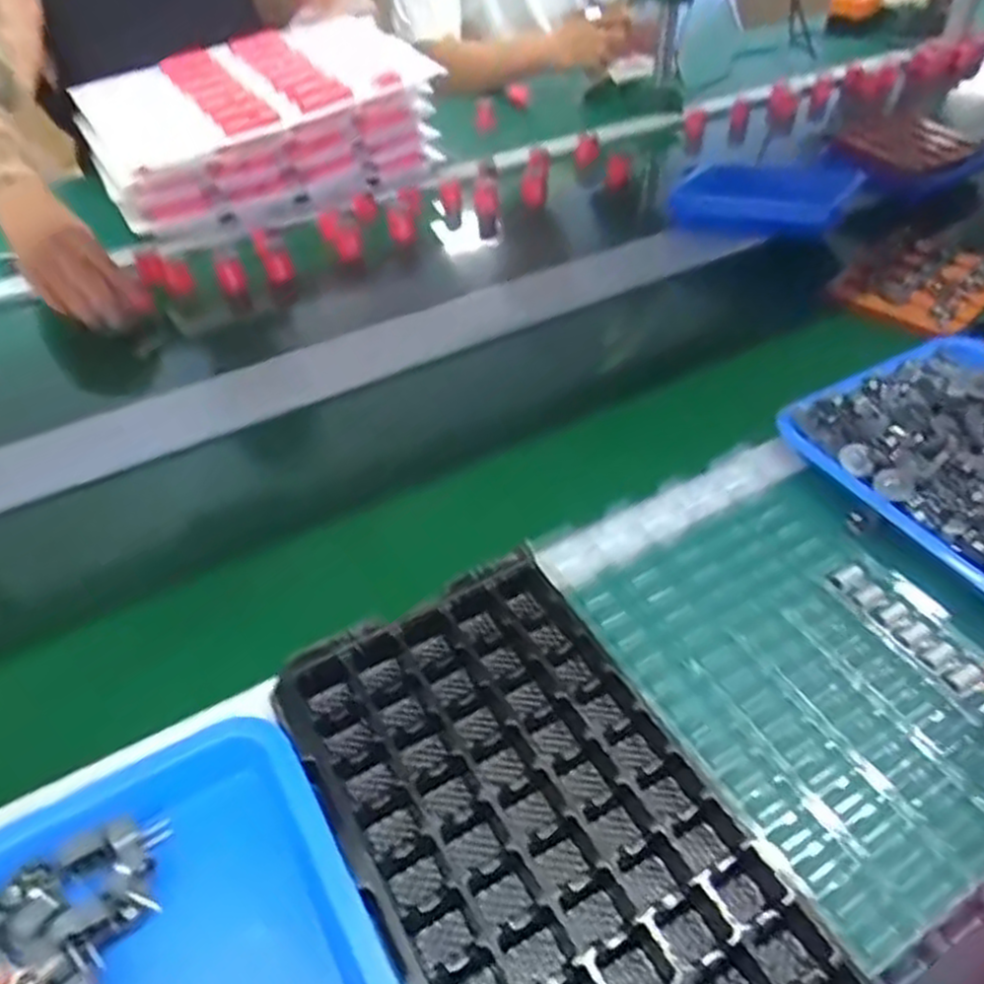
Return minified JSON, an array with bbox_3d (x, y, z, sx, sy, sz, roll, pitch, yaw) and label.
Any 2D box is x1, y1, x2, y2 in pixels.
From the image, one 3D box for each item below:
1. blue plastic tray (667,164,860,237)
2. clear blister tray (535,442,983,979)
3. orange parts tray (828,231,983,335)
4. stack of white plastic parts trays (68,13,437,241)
[{"bbox_3d":[0.369,-0.403,1.064,0.236,0.080,0.112,14,44,37],"label":"blue plastic tray"},{"bbox_3d":[0.209,0.110,0.537,0.220,0.027,0.328,-20,48,-19],"label":"clear blister tray"},{"bbox_3d":[0.501,-0.249,0.899,0.176,0.039,0.145,-34,52,-28],"label":"orange parts tray"},{"bbox_3d":[-0.347,-0.540,1.118,0.449,0.136,0.324,-30,50,-25],"label":"stack of white plastic parts trays"}]

